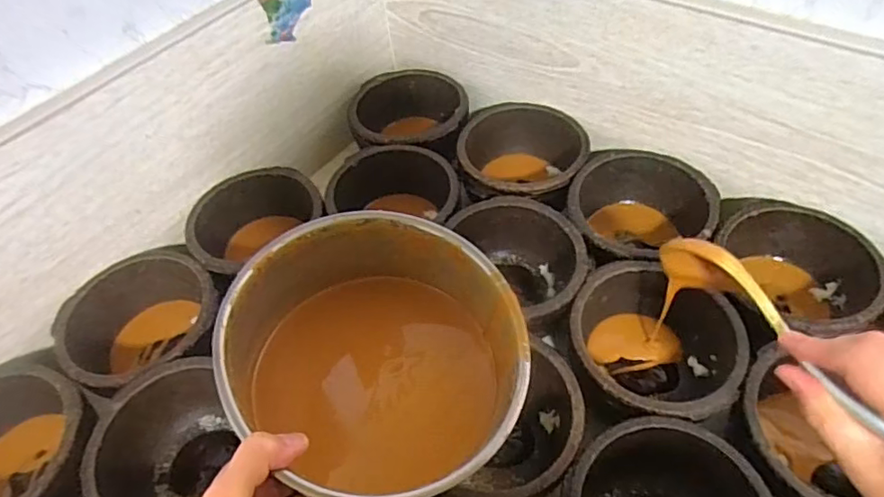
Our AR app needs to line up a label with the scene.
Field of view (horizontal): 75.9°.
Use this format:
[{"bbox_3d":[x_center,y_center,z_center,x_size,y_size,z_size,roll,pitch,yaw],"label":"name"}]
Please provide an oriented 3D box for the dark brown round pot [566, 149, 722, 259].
[{"bbox_3d":[0.207,-0.029,0.605,0.147,0.078,0.136,-2,52,4],"label":"dark brown round pot"}]

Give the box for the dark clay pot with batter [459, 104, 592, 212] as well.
[{"bbox_3d":[0.091,-0.098,0.662,0.137,0.068,0.144,-3,52,4],"label":"dark clay pot with batter"}]

